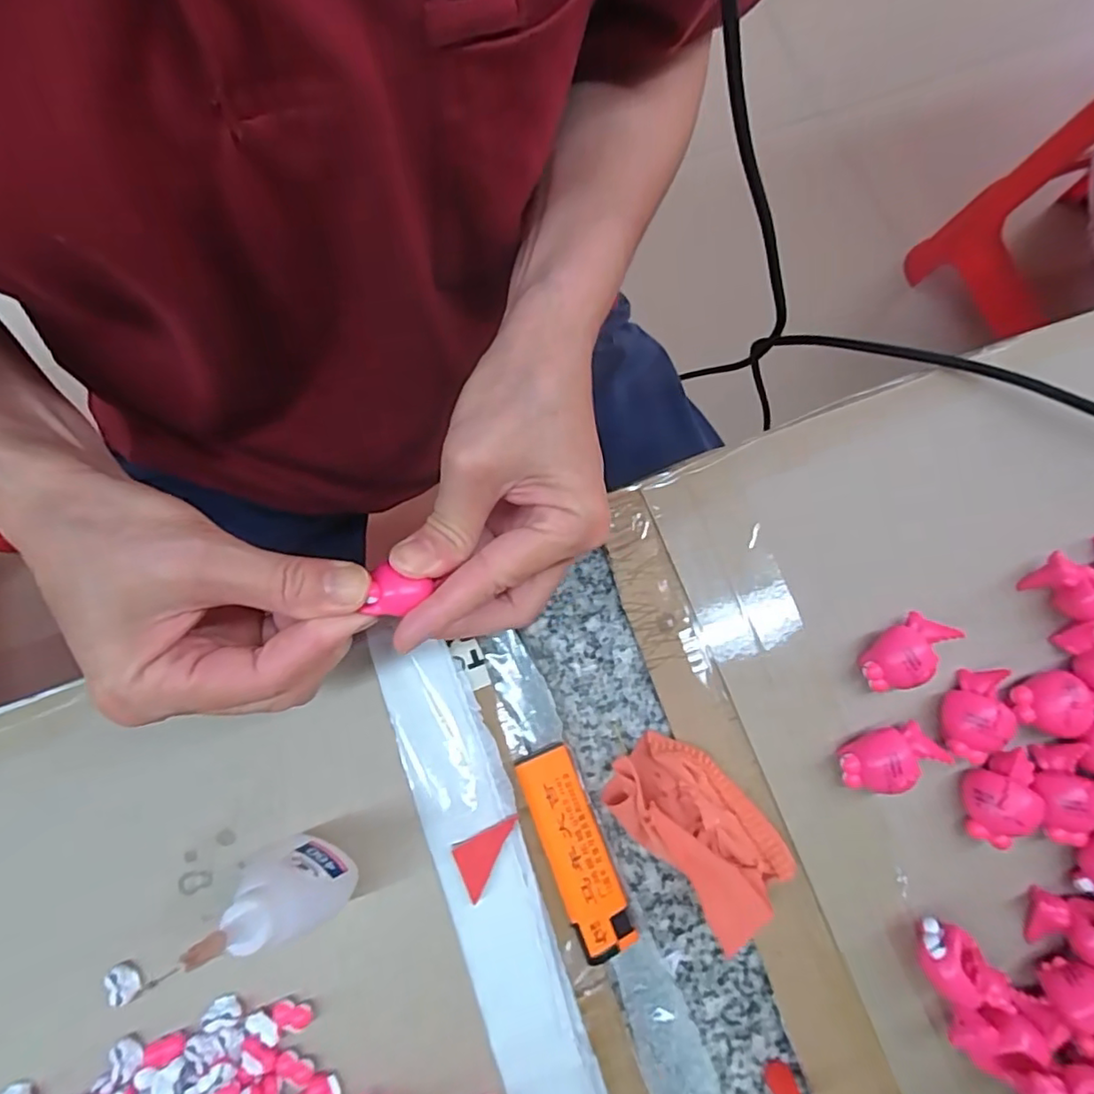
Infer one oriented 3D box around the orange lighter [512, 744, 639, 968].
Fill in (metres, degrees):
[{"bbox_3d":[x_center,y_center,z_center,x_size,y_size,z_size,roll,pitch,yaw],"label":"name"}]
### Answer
[{"bbox_3d":[0.011,0.124,0.248,0.024,0.011,0.079,-21,79,-4],"label":"orange lighter"}]

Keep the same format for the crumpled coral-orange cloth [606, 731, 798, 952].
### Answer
[{"bbox_3d":[0.060,0.111,0.241,0.043,0.021,0.073,-41,81,-8],"label":"crumpled coral-orange cloth"}]

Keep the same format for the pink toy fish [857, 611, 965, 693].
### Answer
[{"bbox_3d":[0.146,0.044,0.250,0.021,0.024,0.035,41,81,8],"label":"pink toy fish"}]

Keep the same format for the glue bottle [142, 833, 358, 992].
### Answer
[{"bbox_3d":[-0.099,0.126,0.211,0.037,0.082,0.032,-32,80,-6],"label":"glue bottle"}]

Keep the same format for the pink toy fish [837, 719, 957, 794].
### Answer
[{"bbox_3d":[0.136,0.084,0.242,0.036,0.023,0.022,-35,80,-7],"label":"pink toy fish"}]

